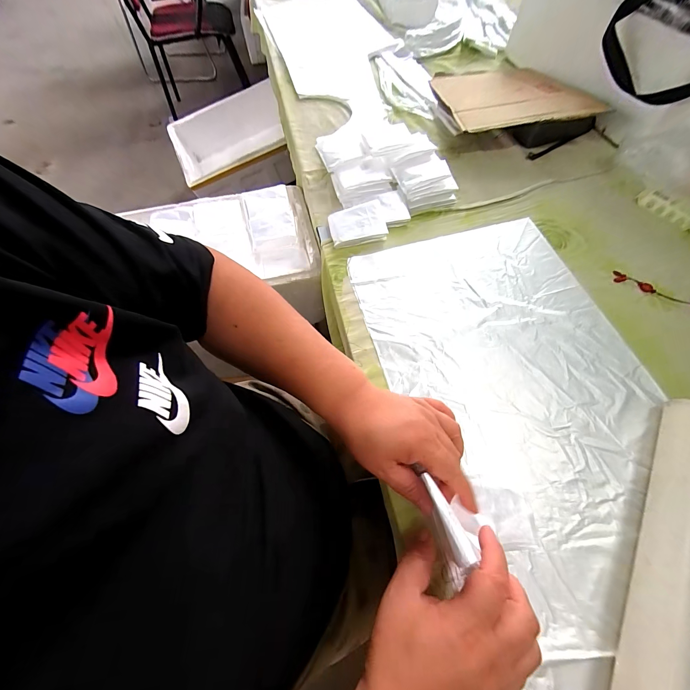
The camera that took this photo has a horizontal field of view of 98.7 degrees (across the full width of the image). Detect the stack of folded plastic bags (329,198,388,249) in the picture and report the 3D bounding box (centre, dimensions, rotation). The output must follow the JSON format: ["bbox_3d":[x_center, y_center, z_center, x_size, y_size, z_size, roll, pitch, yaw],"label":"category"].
[{"bbox_3d":[0.021,-0.194,0.479,0.088,0.033,0.064,-10,62,-1],"label":"stack of folded plastic bags"}]

